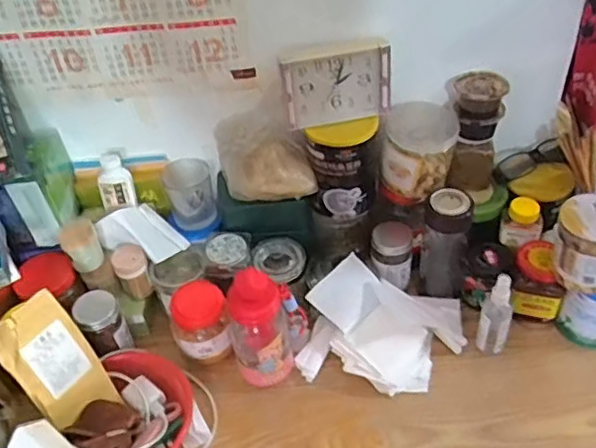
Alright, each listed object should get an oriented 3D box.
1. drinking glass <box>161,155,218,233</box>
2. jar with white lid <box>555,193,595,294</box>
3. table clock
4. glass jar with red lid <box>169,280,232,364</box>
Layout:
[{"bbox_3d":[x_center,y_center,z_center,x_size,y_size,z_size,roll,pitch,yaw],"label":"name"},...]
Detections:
[{"bbox_3d":[-0.162,-0.045,0.903,0.067,0.091,0.063,-3,44,3],"label":"drinking glass"},{"bbox_3d":[0.371,0.023,0.759,0.082,0.106,0.081,-3,45,3],"label":"jar with white lid"},{"bbox_3d":[0.050,-0.181,0.772,0.135,0.105,0.030,-9,45,-3],"label":"table clock"},{"bbox_3d":[-0.132,0.148,0.837,0.076,0.127,0.070,-3,45,3],"label":"glass jar with red lid"}]

